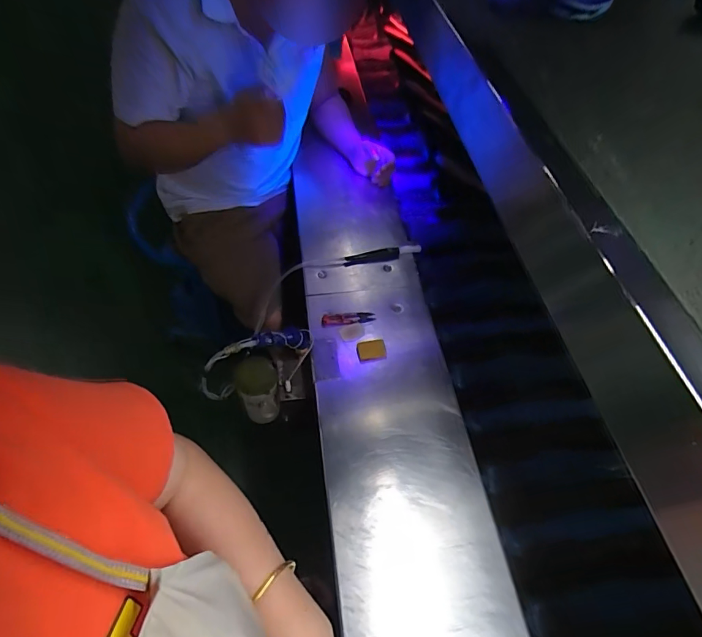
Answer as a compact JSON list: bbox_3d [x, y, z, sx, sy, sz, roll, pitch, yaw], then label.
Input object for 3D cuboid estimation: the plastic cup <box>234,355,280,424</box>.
[{"bbox_3d":[-0.180,0.138,0.845,0.077,0.106,0.092,-9,55,-11],"label":"plastic cup"}]

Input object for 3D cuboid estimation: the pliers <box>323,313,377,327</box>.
[{"bbox_3d":[-0.004,0.000,0.832,0.104,0.014,0.027,-9,55,-11],"label":"pliers"}]

